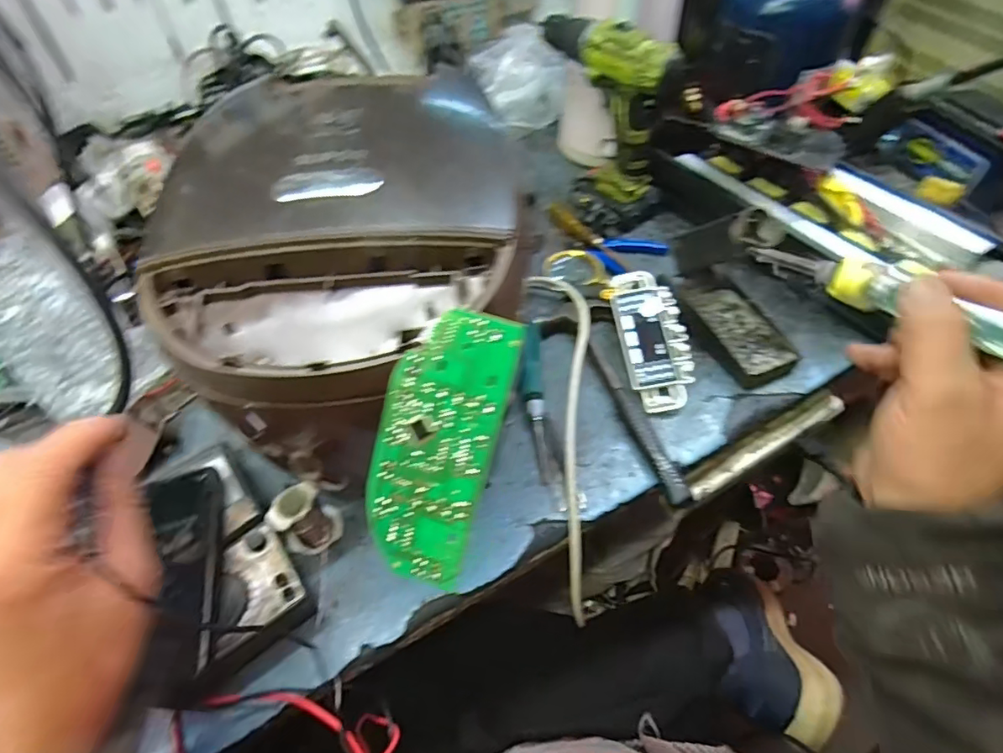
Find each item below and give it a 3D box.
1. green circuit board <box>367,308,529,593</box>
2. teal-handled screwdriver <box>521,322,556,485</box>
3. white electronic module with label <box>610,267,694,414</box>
[{"bbox_3d":[-0.037,0.039,0.297,0.064,0.152,0.004,17,11,8],"label":"green circuit board"},{"bbox_3d":[0.033,0.022,0.527,0.022,0.022,0.164,-3,61,0],"label":"teal-handled screwdriver"},{"bbox_3d":[0.154,-0.041,0.555,0.065,0.015,0.157,-7,66,-4],"label":"white electronic module with label"}]

